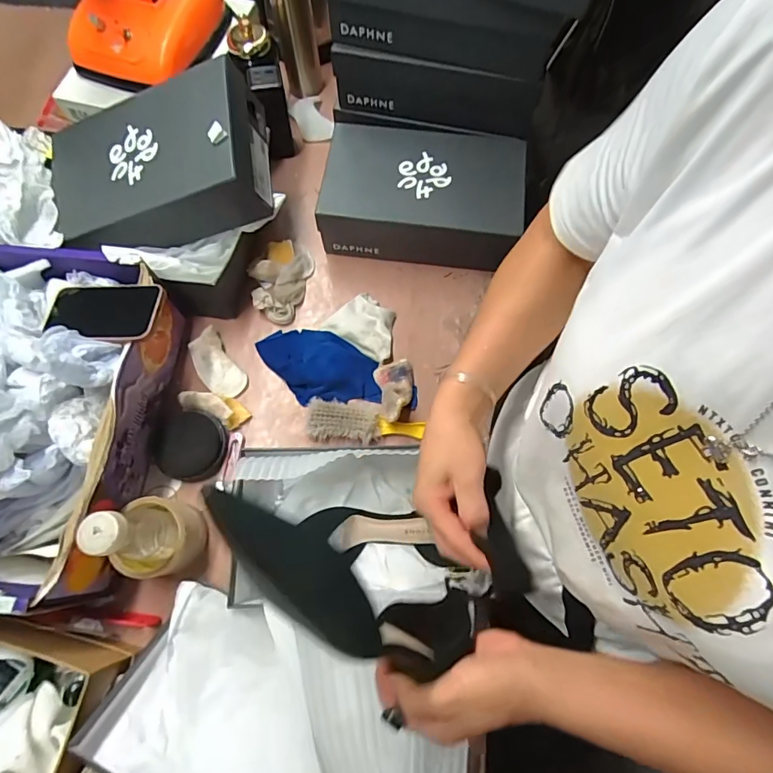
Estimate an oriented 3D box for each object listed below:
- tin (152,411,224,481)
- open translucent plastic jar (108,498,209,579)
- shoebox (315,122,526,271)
[{"bbox_3d":[-0.268,0.081,0.627,0.091,0.023,0.091,3,79,-15],"label":"tin"},{"bbox_3d":[-0.272,0.186,0.567,0.079,0.079,0.091,3,71,0],"label":"open translucent plastic jar"},{"bbox_3d":[0.057,-0.302,0.726,0.294,0.106,0.190,8,71,2],"label":"shoebox"}]

